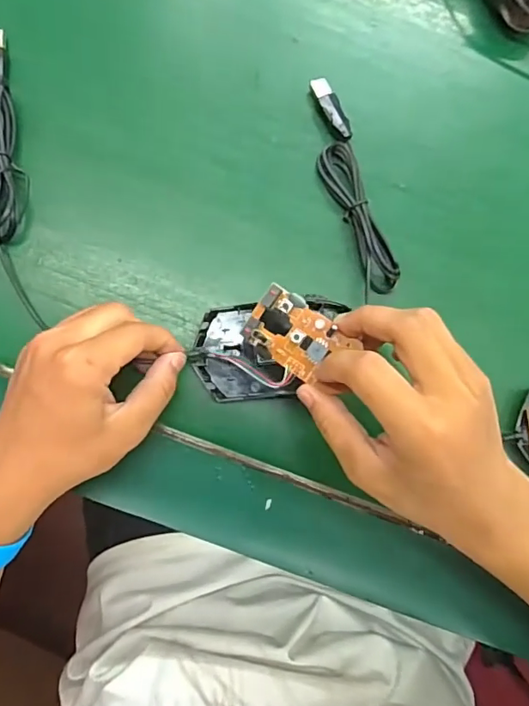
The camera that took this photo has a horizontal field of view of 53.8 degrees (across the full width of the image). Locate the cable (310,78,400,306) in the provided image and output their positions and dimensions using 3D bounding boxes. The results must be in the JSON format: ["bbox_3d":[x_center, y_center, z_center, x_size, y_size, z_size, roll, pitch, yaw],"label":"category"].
[{"bbox_3d":[0.056,-0.112,0.348,0.027,0.017,0.150,-17,86,-5],"label":"cable"}]

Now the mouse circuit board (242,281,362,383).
[{"bbox_3d":[0.016,-0.009,0.289,0.054,0.012,0.038,43,84,1],"label":"mouse circuit board"}]

